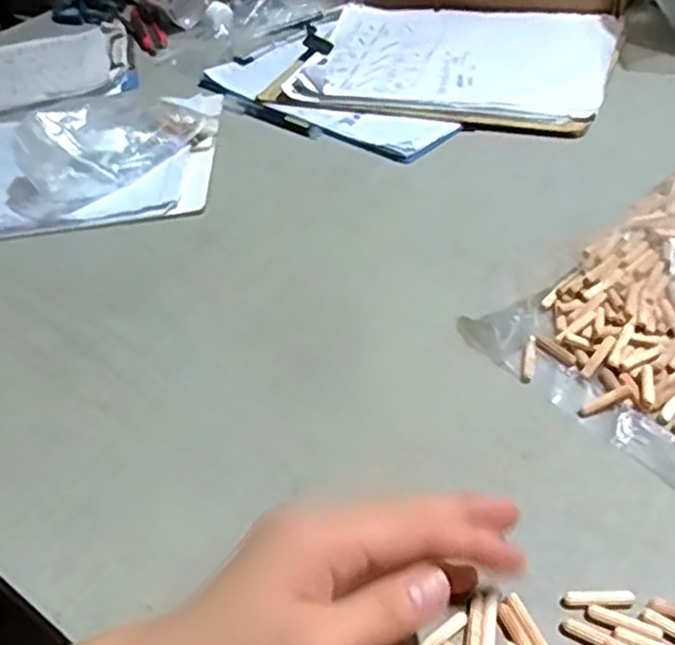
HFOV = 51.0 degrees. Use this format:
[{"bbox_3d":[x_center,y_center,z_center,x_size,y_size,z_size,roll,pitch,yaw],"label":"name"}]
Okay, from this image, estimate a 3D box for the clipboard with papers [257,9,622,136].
[{"bbox_3d":[0.113,-0.276,0.740,0.328,0.021,0.246,9,45,20],"label":"clipboard with papers"}]

